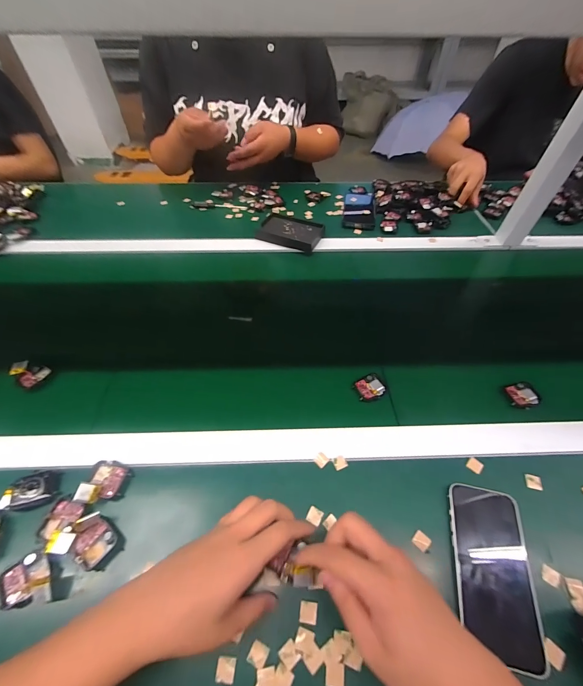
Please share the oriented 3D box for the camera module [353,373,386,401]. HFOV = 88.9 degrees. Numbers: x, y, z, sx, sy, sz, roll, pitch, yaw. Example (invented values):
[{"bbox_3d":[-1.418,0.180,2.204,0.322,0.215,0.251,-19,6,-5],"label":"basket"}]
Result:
[{"bbox_3d":[0.114,0.064,0.430,0.042,0.007,0.038,-18,54,-14],"label":"camera module"}]

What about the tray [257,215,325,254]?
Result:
[{"bbox_3d":[-0.001,-0.251,0.673,0.137,0.023,0.094,20,54,15],"label":"tray"}]

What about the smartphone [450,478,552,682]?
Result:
[{"bbox_3d":[0.204,0.225,0.300,0.074,0.015,0.142,9,52,7],"label":"smartphone"}]

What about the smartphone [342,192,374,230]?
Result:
[{"bbox_3d":[0.171,-0.341,0.754,0.074,0.012,0.182,7,52,5],"label":"smartphone"}]

